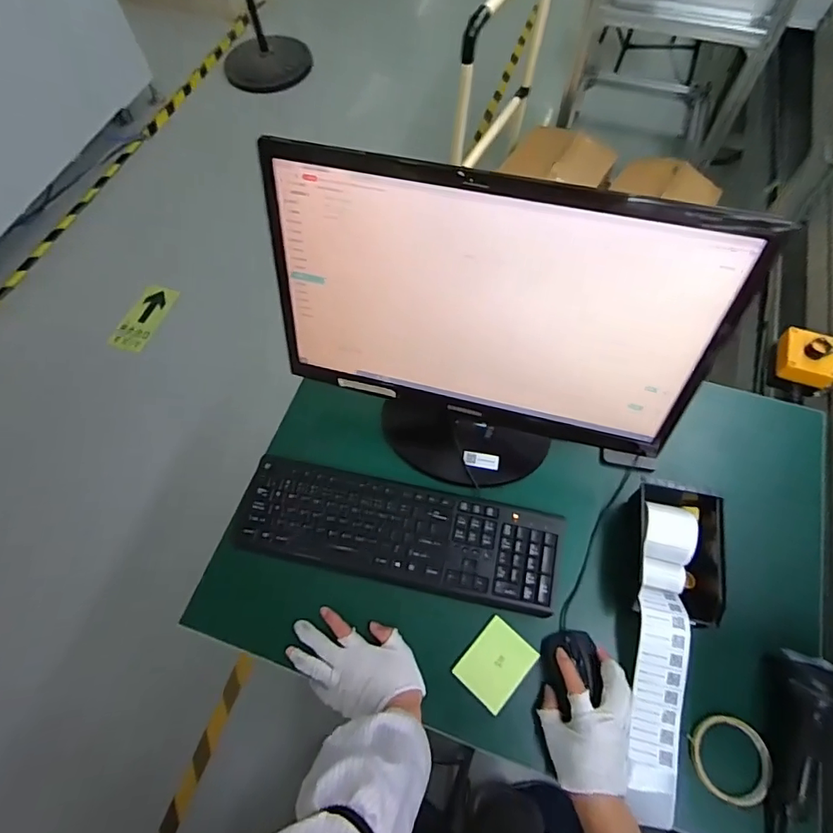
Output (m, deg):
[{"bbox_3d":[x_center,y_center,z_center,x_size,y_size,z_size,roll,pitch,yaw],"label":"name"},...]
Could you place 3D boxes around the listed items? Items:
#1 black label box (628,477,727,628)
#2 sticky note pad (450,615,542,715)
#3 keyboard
[{"bbox_3d":[0.344,0.175,0.681,0.111,0.063,0.190,11,65,8],"label":"black label box"},{"bbox_3d":[0.102,0.317,0.652,0.073,0.006,0.091,39,72,18],"label":"sticky note pad"},{"bbox_3d":[-0.025,0.161,0.719,0.447,0.023,0.137,11,65,7],"label":"keyboard"}]

